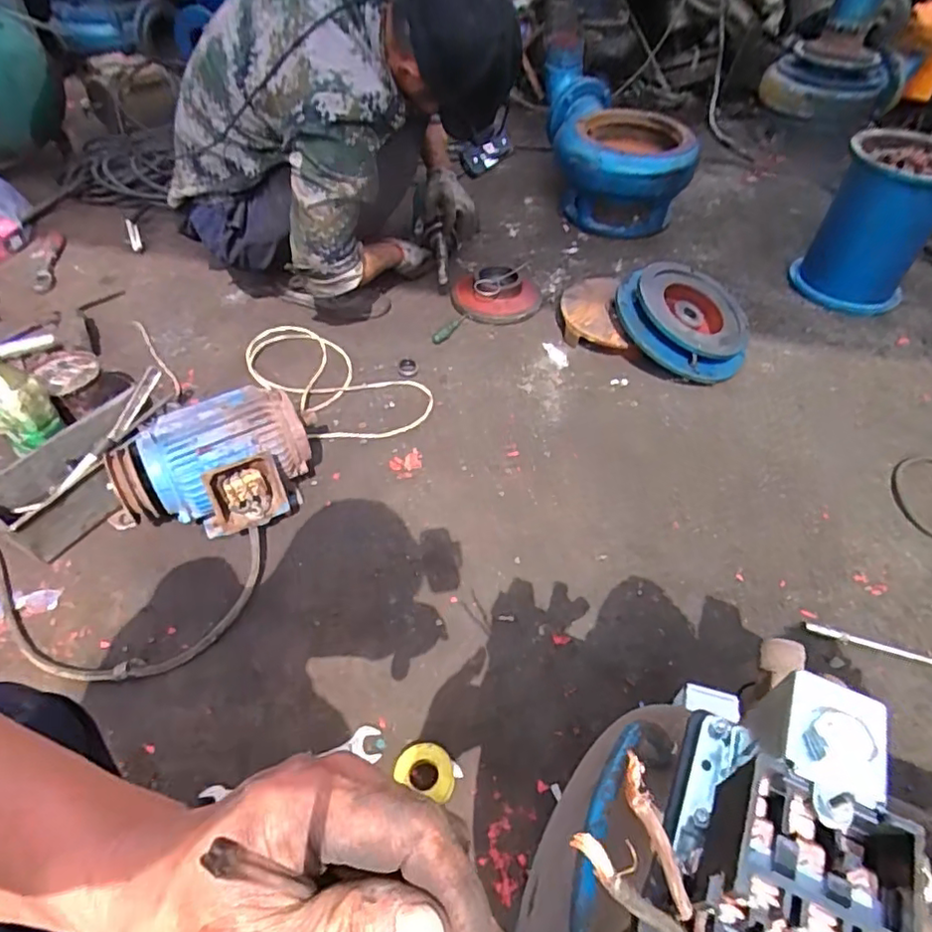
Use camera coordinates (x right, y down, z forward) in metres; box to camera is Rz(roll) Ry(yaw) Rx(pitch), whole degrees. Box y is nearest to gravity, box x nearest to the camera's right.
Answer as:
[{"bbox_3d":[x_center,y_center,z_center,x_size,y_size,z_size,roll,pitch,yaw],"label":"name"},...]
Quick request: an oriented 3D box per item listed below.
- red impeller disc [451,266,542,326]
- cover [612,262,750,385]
[{"bbox_3d":[0.068,-0.381,1.355,0.195,0.059,0.160,7,47,6],"label":"red impeller disc"},{"bbox_3d":[0.450,-0.313,1.267,0.281,0.075,0.282,14,68,-5],"label":"cover"}]

